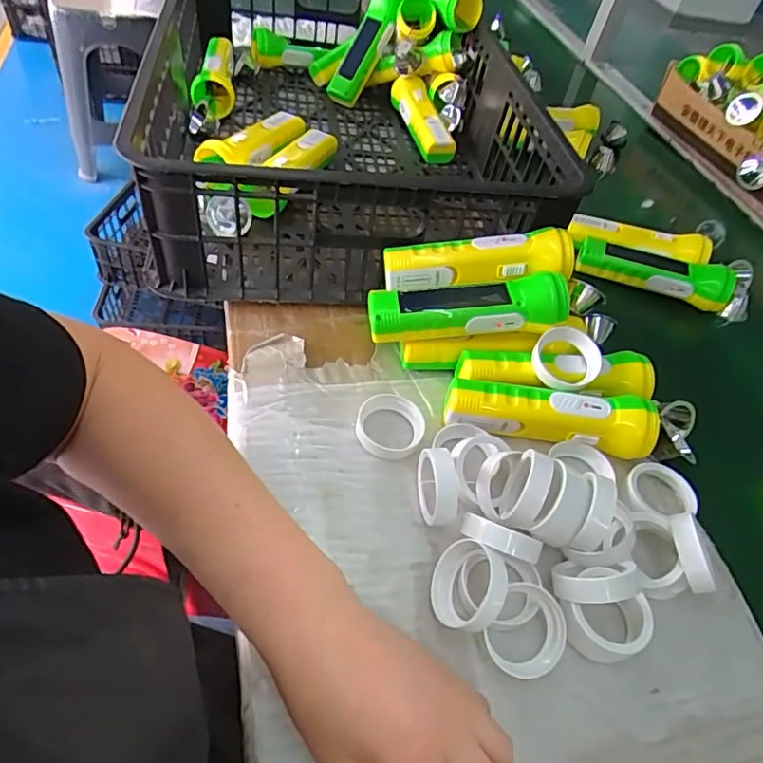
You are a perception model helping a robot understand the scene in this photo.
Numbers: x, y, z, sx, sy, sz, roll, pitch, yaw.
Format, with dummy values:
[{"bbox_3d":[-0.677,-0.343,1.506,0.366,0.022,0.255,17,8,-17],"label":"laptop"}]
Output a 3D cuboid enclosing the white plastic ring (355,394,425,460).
[{"bbox_3d":[0.007,0.034,0.430,0.053,0.013,0.051,6,49,-7],"label":"white plastic ring"}]

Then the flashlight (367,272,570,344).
[{"bbox_3d":[0.070,-0.061,0.455,0.157,0.031,0.041,-5,49,8],"label":"flashlight"}]

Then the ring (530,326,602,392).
[{"bbox_3d":[0.151,-0.018,0.444,0.060,0.022,0.054,-43,98,-10],"label":"ring"}]

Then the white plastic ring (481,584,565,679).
[{"bbox_3d":[0.089,0.152,0.335,0.050,0.017,0.050,-3,70,8],"label":"white plastic ring"}]

